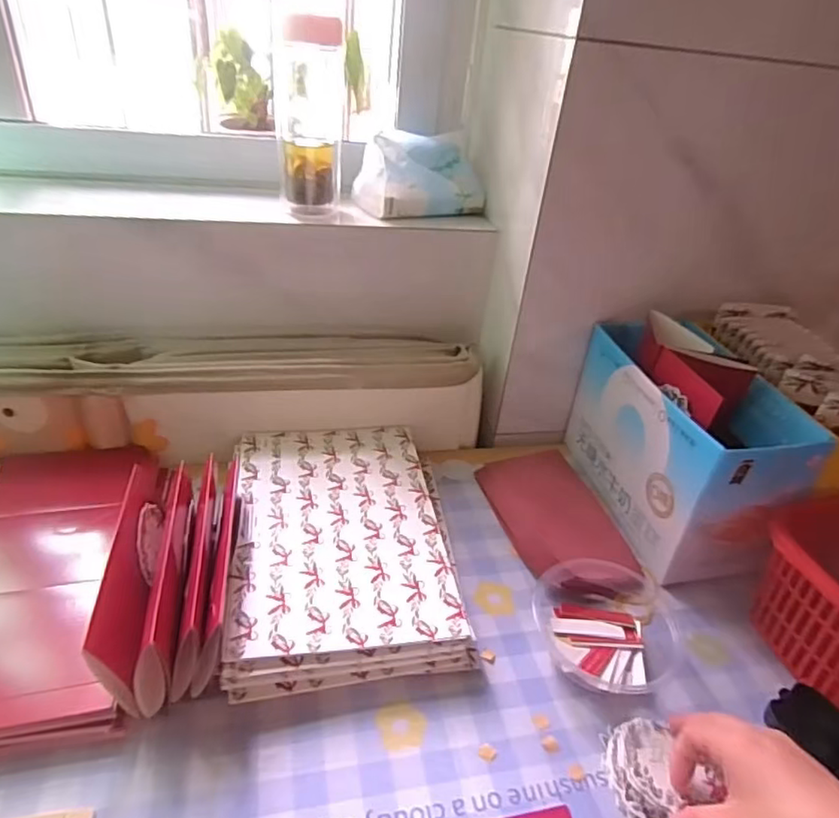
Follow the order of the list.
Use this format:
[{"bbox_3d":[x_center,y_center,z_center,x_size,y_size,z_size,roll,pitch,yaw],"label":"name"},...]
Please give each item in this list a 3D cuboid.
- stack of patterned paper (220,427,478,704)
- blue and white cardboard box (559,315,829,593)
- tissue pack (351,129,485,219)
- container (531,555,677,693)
[{"bbox_3d":[-0.064,0.113,0.530,0.192,0.045,0.267,-2,35,-13],"label":"stack of patterned paper"},{"bbox_3d":[0.257,0.031,0.591,0.121,0.145,0.221,-1,35,-11],"label":"blue and white cardboard box"},{"bbox_3d":[0.002,-0.271,0.679,0.146,0.075,0.089,-10,38,-23],"label":"tissue pack"},{"bbox_3d":[0.161,0.174,0.480,0.122,0.039,0.101,1,35,-9],"label":"container"}]

